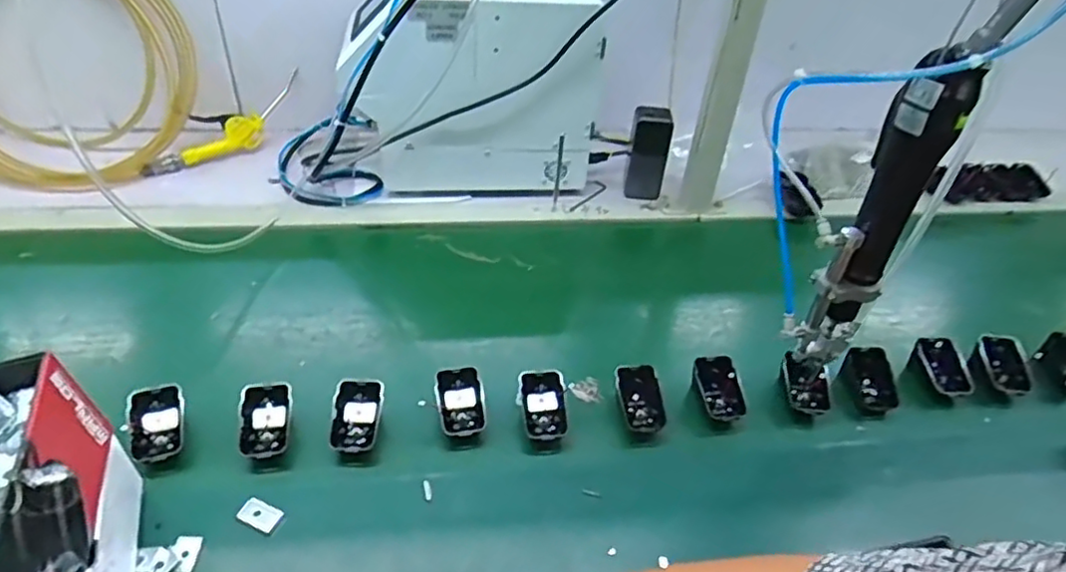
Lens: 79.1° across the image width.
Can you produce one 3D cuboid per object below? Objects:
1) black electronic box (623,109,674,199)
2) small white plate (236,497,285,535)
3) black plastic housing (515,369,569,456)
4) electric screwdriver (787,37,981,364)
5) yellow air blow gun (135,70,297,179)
[{"bbox_3d":[0.175,-0.198,0.970,0.057,0.135,0.029,7,16,1],"label":"black electronic box"},{"bbox_3d":[-0.233,0.195,0.552,0.036,0.005,0.022,19,41,17],"label":"small white plate"},{"bbox_3d":[0.010,0.126,0.648,0.048,0.043,0.071,0,39,-6],"label":"black plastic housing"},{"bbox_3d":[0.257,-0.044,0.495,0.066,0.250,0.049,-29,50,-35],"label":"electric screwdriver"},{"bbox_3d":[-0.470,-0.243,0.998,0.051,0.069,0.274,34,61,29],"label":"yellow air blow gun"}]

